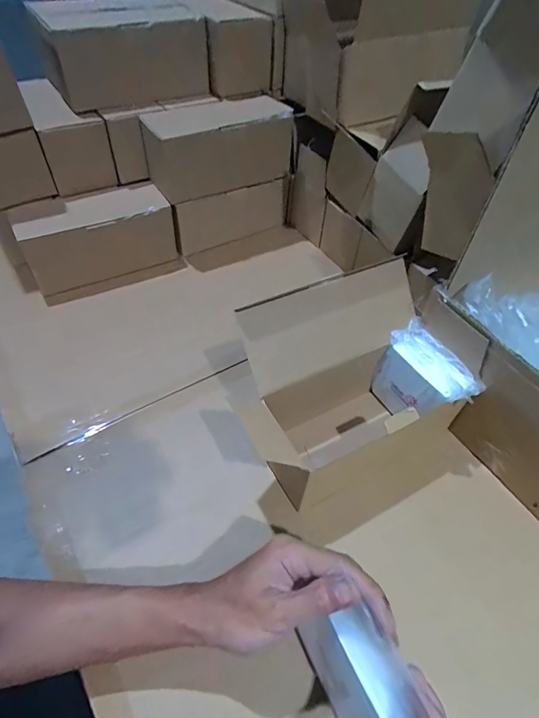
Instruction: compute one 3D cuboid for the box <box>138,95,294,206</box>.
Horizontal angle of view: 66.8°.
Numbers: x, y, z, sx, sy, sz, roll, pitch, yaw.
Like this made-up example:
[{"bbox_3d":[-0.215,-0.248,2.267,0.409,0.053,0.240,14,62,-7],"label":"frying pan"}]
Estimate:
[{"bbox_3d":[-0.087,-0.341,0.654,0.223,0.105,0.112,-23,53,-26],"label":"box"}]

